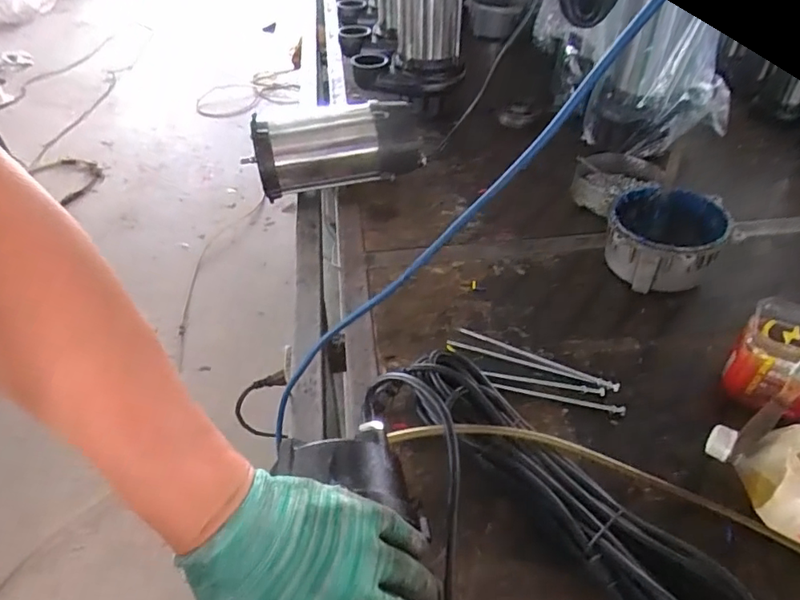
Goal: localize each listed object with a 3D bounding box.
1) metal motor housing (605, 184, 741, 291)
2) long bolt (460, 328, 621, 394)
[{"bbox_3d":[0.349,-0.081,0.729,0.144,0.087,0.160,-32,52,-28],"label":"metal motor housing"},{"bbox_3d":[0.157,0.068,0.635,0.192,0.010,0.012,20,47,22],"label":"long bolt"}]

